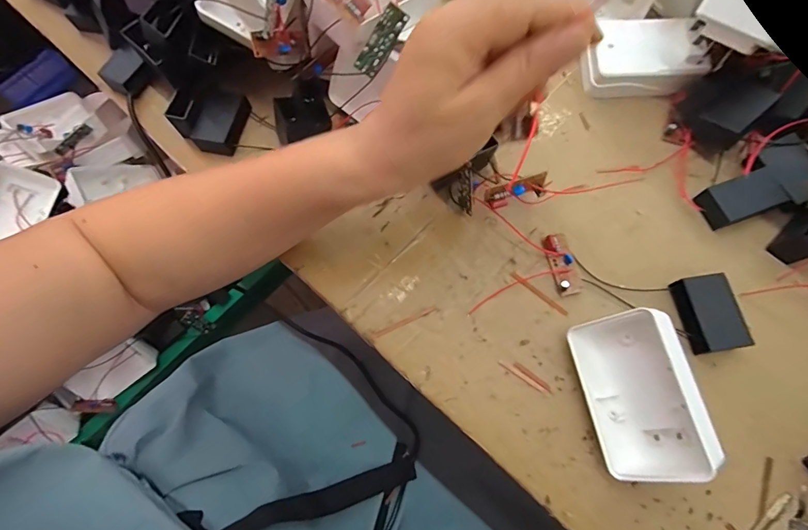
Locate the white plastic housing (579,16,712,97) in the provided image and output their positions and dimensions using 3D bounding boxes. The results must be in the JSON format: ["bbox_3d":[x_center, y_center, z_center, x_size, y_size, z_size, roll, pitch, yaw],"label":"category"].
[{"bbox_3d":[0.187,-0.165,0.329,0.083,0.033,0.050,-2,72,2],"label":"white plastic housing"}]

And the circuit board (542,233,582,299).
[{"bbox_3d":[0.112,-0.001,0.288,0.017,0.011,0.043,-13,72,-2],"label":"circuit board"}]

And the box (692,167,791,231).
[{"bbox_3d":[0.238,-0.045,0.294,0.050,0.020,0.029,-21,72,-5],"label":"box"}]

